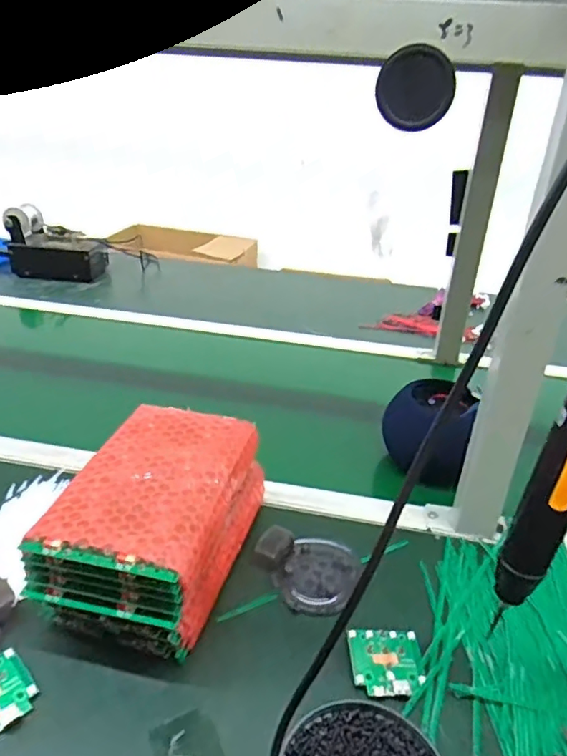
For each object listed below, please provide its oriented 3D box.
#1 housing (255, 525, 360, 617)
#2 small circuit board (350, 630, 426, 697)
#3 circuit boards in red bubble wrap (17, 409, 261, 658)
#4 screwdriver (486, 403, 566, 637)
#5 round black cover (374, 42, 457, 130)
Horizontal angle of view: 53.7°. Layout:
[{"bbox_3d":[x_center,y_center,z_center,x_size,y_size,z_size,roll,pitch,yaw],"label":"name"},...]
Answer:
[{"bbox_3d":[0.019,0.183,0.536,0.097,0.024,0.083,15,30,19],"label":"housing"},{"bbox_3d":[0.085,0.230,0.454,0.059,0.011,0.052,1,28,-6],"label":"small circuit board"},{"bbox_3d":[-0.108,0.129,0.511,0.136,0.110,0.210,9,29,9],"label":"circuit boards in red bubble wrap"},{"bbox_3d":[0.171,0.070,0.353,0.034,0.214,0.033,20,32,27],"label":"screwdriver"},{"bbox_3d":[0.106,-0.235,0.453,0.061,0.058,0.014,9,29,9],"label":"round black cover"}]

